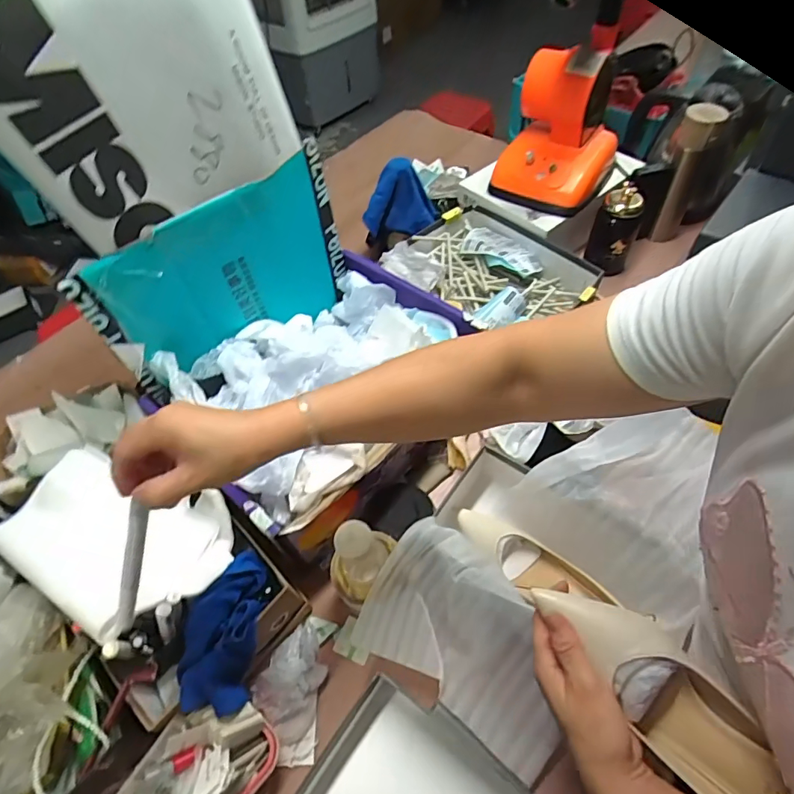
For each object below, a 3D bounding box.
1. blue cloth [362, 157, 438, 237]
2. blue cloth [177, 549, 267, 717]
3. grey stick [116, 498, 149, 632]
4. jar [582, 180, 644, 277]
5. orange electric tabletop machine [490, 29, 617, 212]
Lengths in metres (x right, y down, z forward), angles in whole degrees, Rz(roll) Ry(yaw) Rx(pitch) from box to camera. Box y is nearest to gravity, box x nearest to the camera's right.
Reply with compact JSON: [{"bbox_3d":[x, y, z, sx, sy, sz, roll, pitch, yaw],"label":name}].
[{"bbox_3d":[0.003,-0.367,0.904,0.146,0.118,0.056,-20,56,-9],"label":"blue cloth"},{"bbox_3d":[-0.189,0.251,0.532,0.075,0.041,0.154,2,55,6],"label":"blue cloth"},{"bbox_3d":[-0.224,0.147,0.413,0.015,0.137,0.016,27,23,21],"label":"grey stick"},{"bbox_3d":[0.399,-0.305,0.892,0.074,0.143,0.075,-2,55,3],"label":"jar"},{"bbox_3d":[0.296,-0.485,0.870,0.194,0.196,0.221,19,59,17],"label":"orange electric tabletop machine"}]

